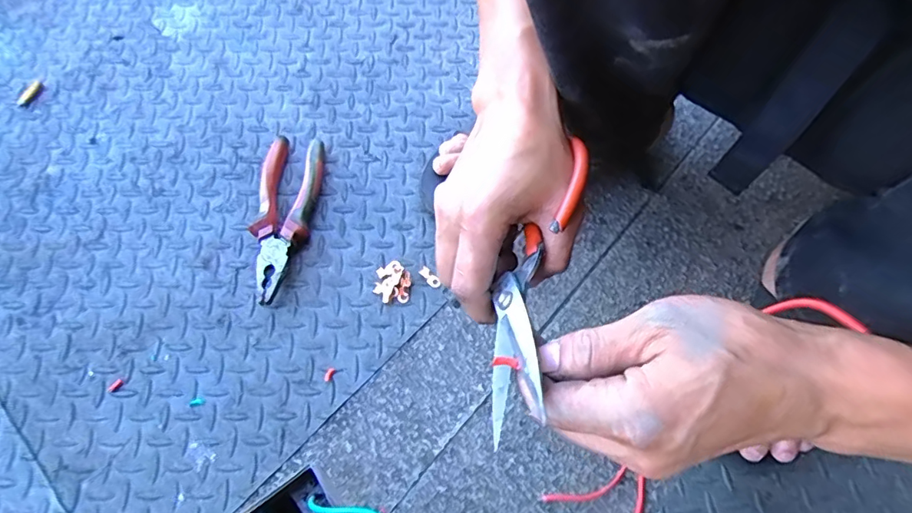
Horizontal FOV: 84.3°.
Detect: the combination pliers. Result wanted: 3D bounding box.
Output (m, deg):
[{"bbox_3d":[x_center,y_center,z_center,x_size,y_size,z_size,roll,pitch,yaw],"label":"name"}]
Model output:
[{"bbox_3d":[-0.185,-0.044,0.532,0.062,0.029,0.191,6,64,2],"label":"combination pliers"}]

